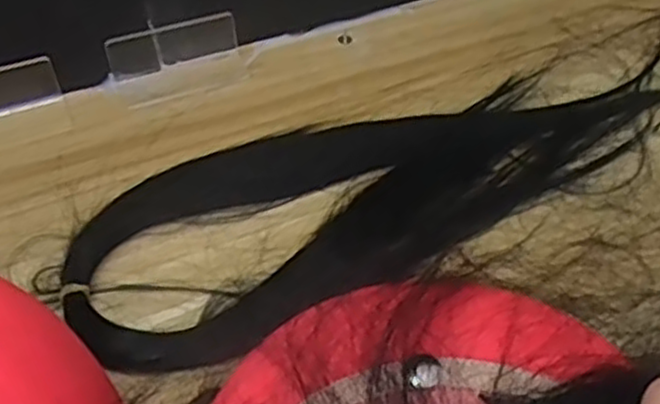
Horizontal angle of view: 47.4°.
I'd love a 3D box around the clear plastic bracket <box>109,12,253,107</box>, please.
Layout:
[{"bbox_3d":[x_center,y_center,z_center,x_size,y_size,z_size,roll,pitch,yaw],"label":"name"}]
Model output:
[{"bbox_3d":[-0.092,-0.088,0.460,0.079,0.031,0.032,-16,48,-14],"label":"clear plastic bracket"}]

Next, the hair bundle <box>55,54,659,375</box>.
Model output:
[{"bbox_3d":[0.030,-0.014,0.399,0.336,0.013,0.117,-20,49,-17],"label":"hair bundle"}]

